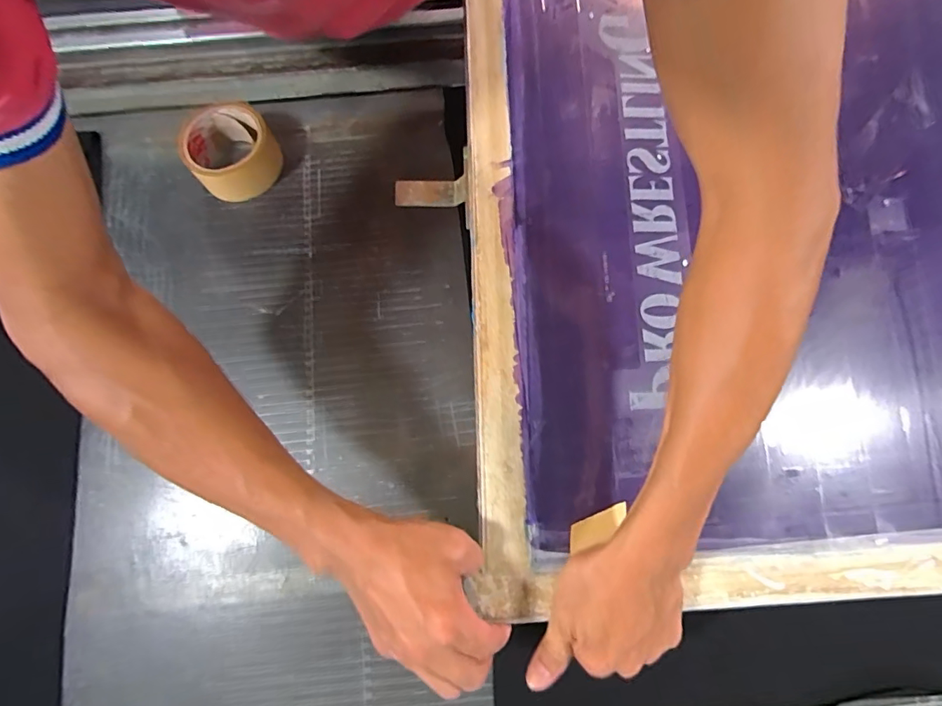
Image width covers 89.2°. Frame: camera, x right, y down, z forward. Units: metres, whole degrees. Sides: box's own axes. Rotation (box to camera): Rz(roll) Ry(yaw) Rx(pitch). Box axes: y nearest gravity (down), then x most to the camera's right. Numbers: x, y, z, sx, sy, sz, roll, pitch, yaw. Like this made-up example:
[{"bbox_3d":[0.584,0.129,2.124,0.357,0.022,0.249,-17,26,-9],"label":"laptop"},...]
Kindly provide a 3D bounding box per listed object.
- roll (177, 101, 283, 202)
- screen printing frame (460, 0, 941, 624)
[{"bbox_3d":[-0.263,-0.221,0.529,0.092,0.055,0.083,-17,76,-3],"label":"roll"},{"bbox_3d":[0.399,-0.123,0.443,0.833,0.026,0.634,-2,80,-3],"label":"screen printing frame"}]

